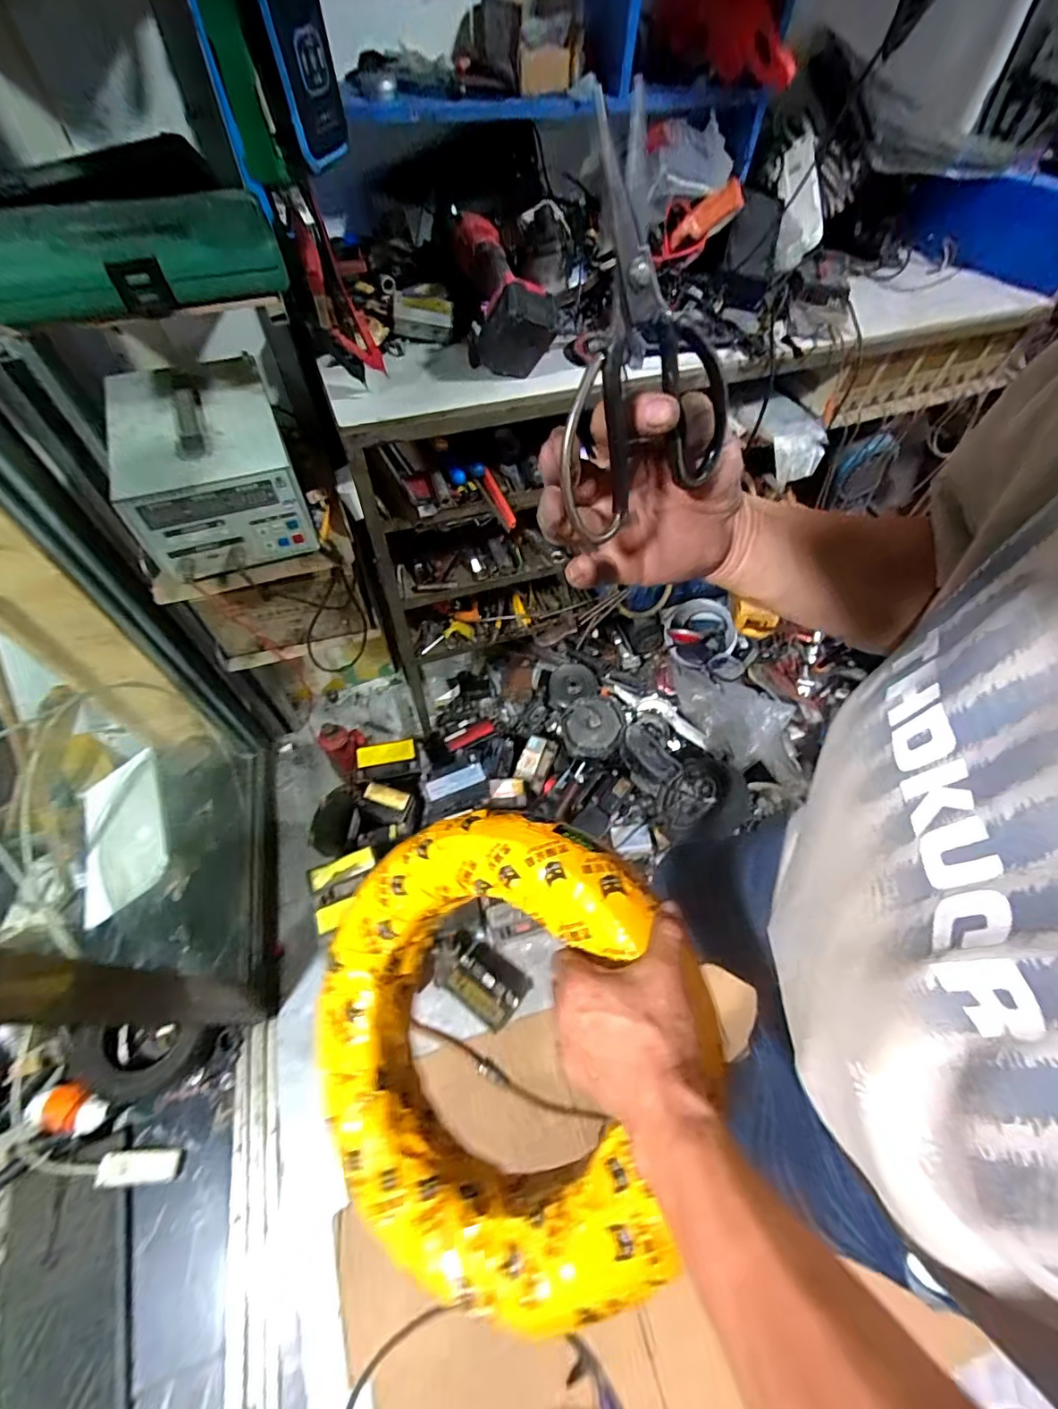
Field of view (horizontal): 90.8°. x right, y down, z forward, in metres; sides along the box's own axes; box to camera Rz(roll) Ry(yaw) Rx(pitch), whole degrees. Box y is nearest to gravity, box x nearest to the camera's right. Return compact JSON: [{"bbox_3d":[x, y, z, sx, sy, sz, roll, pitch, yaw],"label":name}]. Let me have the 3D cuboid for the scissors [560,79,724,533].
[{"bbox_3d":[0.050,-0.169,0.244,0.106,0.156,0.012,-31,41,-14],"label":"scissors"}]

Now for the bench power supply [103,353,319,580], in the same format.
[{"bbox_3d":[-0.457,-0.359,0.753,0.207,0.147,0.305,-19,61,-14],"label":"bench power supply"}]

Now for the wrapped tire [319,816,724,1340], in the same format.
[{"bbox_3d":[-0.026,0.287,0.467,0.367,0.062,0.361,-18,69,22],"label":"wrapped tire"}]

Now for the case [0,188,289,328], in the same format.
[{"bbox_3d":[-0.427,-0.494,0.565,0.287,0.067,0.148,-19,61,-14],"label":"case"}]

